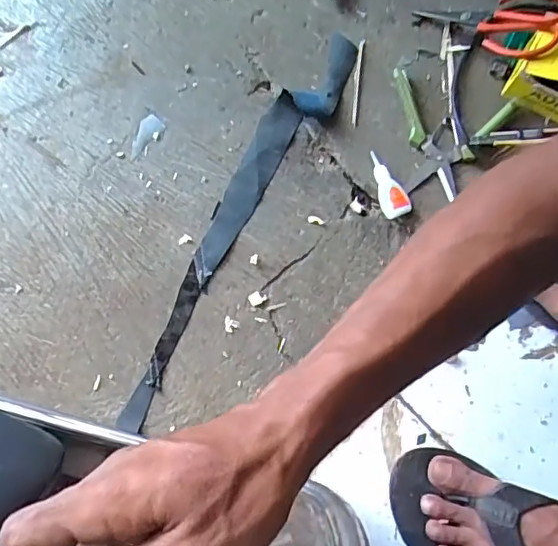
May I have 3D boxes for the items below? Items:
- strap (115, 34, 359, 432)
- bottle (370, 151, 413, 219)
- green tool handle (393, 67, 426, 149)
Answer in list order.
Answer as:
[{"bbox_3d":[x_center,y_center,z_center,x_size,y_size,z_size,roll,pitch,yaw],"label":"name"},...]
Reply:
[{"bbox_3d":[-0.048,-0.072,0.627,0.066,0.020,0.518,30,80,6],"label":"strap"},{"bbox_3d":[0.125,-0.102,0.640,0.028,0.024,0.076,-23,80,-5],"label":"bottle"},{"bbox_3d":[0.156,-0.197,0.658,0.020,0.009,0.100,-11,79,-2],"label":"green tool handle"}]

